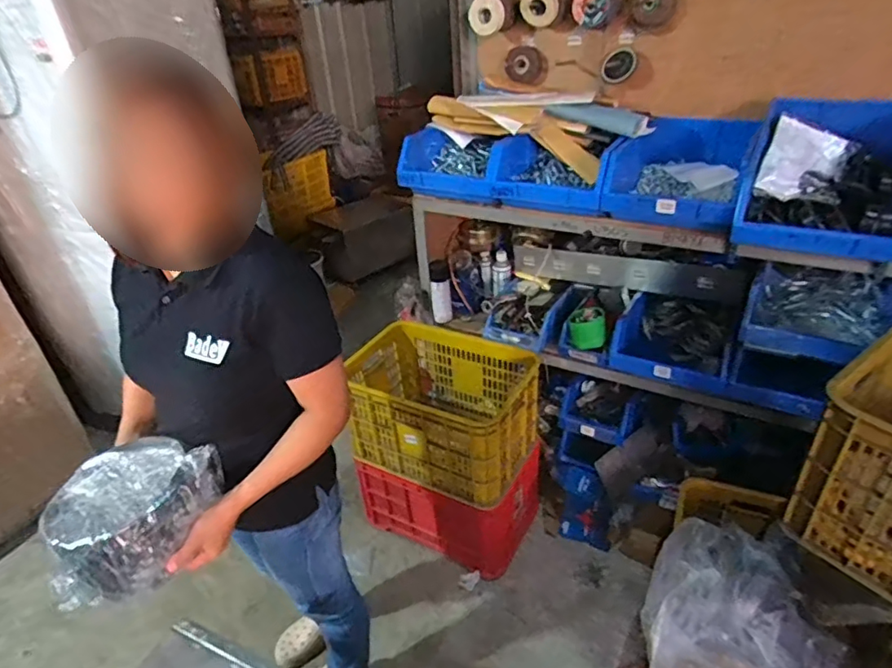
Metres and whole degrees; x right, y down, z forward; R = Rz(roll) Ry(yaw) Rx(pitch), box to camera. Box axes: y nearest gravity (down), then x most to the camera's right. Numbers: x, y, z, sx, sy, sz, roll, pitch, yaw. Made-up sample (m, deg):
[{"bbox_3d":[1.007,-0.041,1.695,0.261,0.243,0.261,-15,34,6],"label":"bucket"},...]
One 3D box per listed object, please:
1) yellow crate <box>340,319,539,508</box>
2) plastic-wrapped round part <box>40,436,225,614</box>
[{"bbox_3d":[-0.015,0.216,1.696,0.545,0.294,0.387,15,37,28],"label":"yellow crate"},{"bbox_3d":[-0.458,0.259,0.828,0.217,0.107,0.209,-3,32,2],"label":"plastic-wrapped round part"}]

